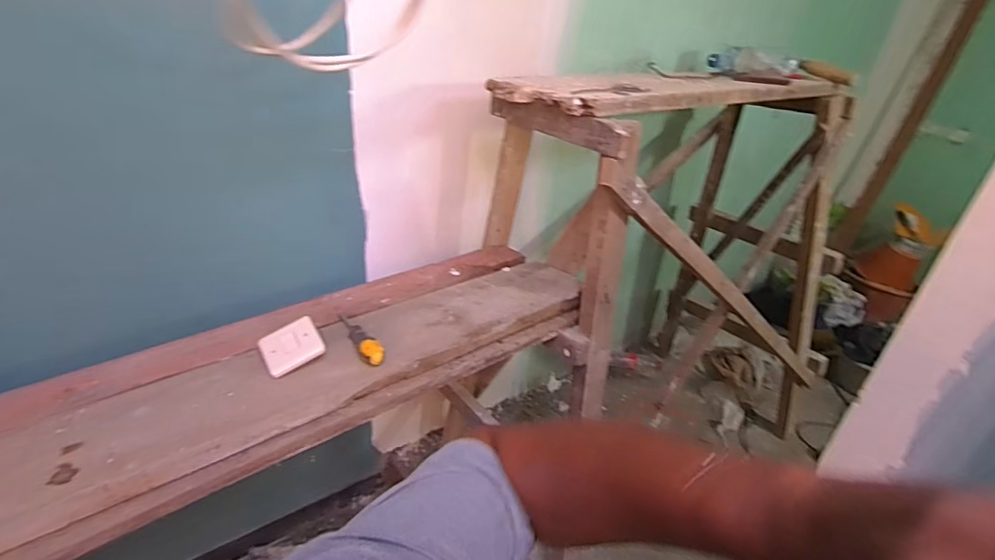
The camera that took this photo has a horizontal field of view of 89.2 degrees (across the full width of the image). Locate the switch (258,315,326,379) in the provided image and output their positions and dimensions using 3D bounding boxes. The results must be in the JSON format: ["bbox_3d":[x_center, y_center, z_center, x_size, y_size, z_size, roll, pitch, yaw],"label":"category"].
[{"bbox_3d":[-0.303,0.096,0.742,0.083,0.014,0.079,-30,58,-23],"label":"switch"}]

